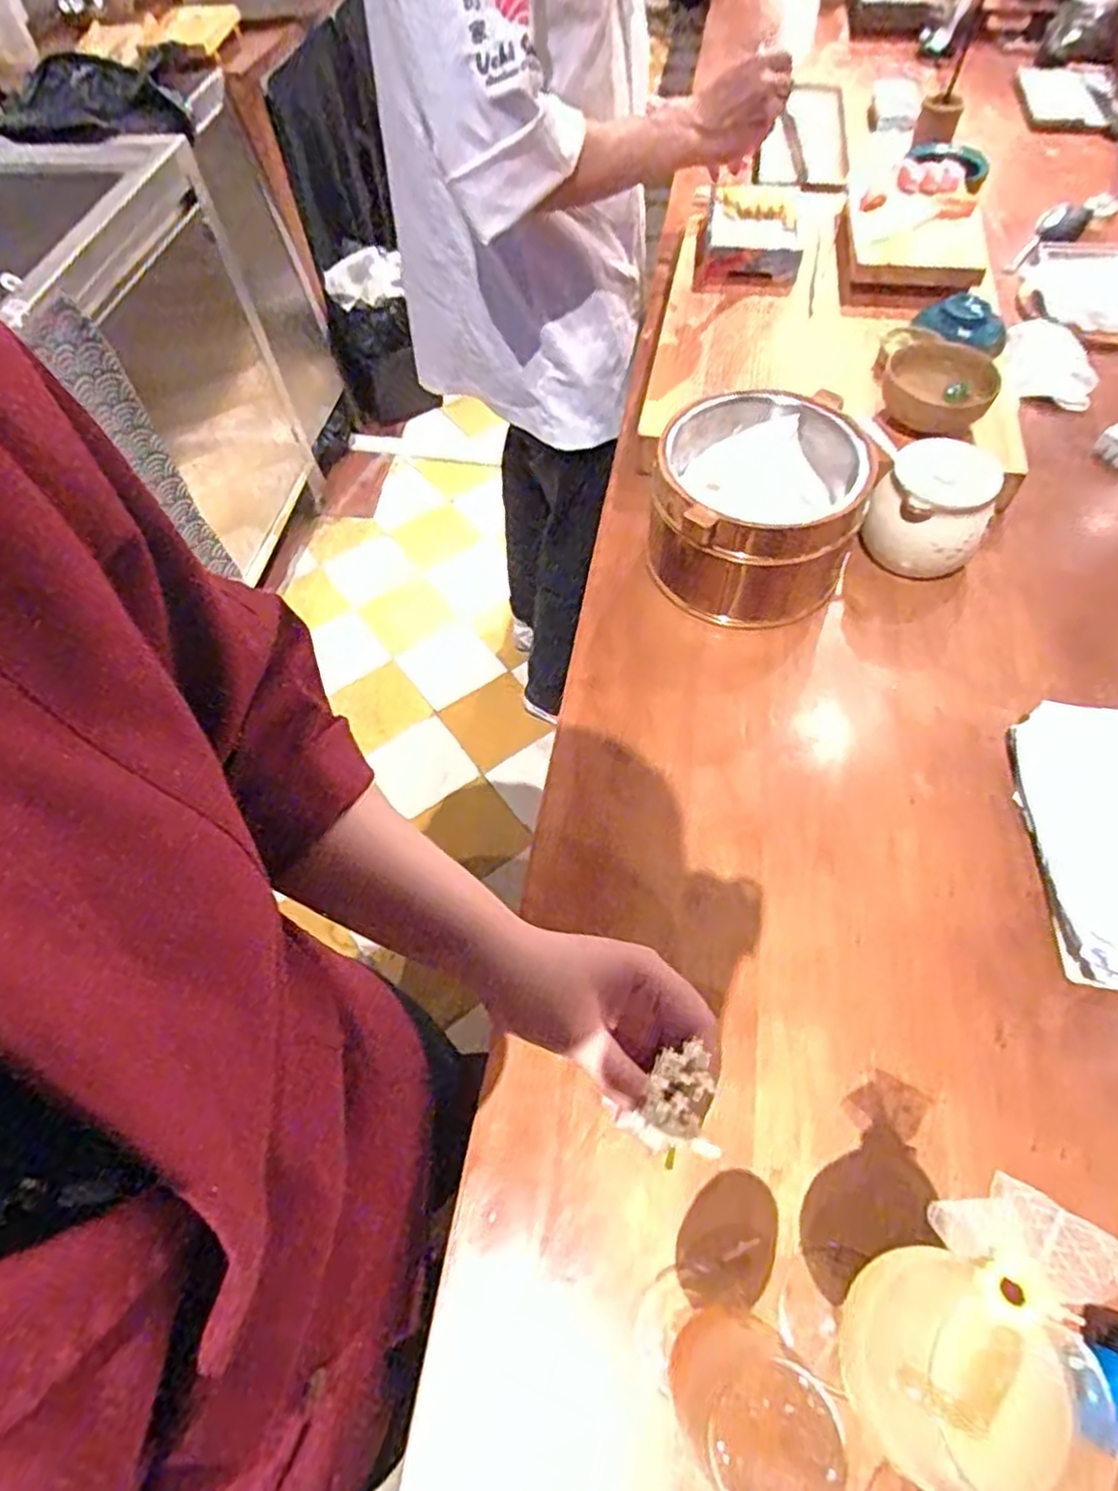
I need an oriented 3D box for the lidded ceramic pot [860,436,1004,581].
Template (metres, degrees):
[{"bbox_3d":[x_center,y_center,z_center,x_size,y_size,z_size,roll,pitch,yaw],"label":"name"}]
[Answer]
[{"bbox_3d":[0.364,-0.226,0.724,0.106,0.108,0.090,27,64,18],"label":"lidded ceramic pot"}]

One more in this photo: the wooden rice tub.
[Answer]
[{"bbox_3d":[0.190,-0.224,0.708,0.183,0.127,0.186,14,60,11],"label":"wooden rice tub"}]

